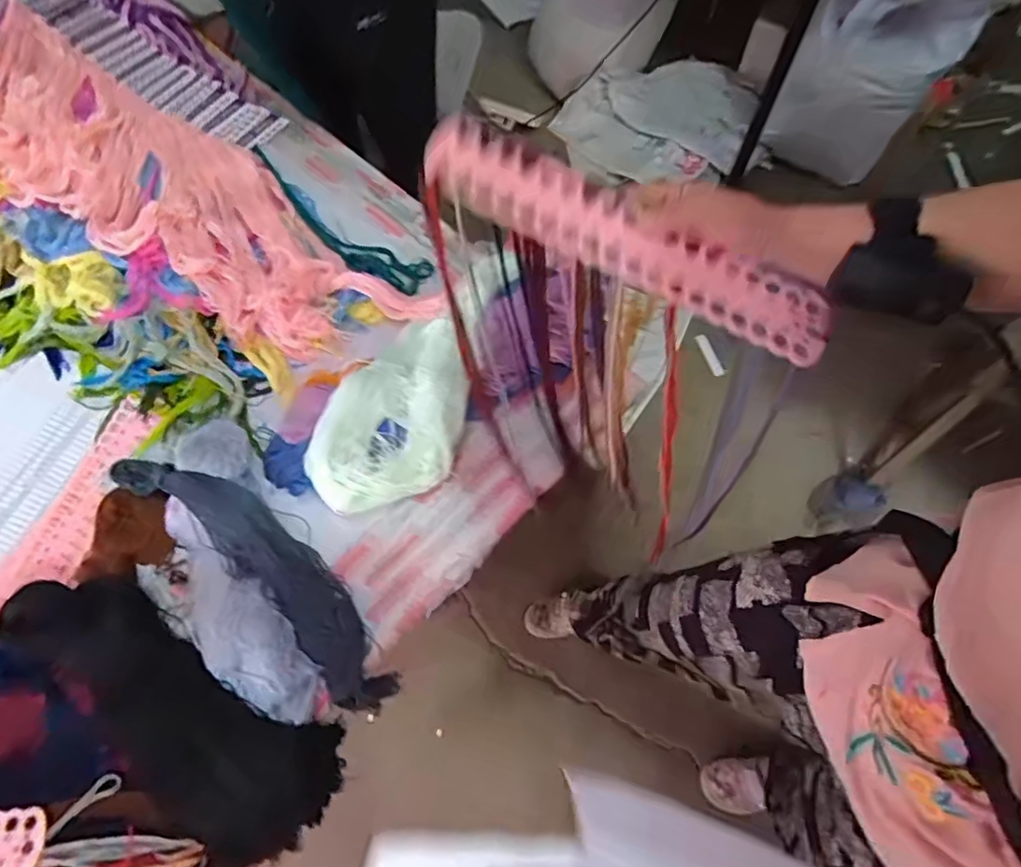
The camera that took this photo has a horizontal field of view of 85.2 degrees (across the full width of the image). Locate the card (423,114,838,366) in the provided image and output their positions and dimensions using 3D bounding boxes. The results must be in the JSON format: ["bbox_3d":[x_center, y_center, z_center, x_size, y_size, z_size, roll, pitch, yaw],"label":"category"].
[{"bbox_3d":[0.083,-0.130,0.379,0.292,0.017,0.058,25,69,-4],"label":"card"}]

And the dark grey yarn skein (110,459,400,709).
[{"bbox_3d":[-0.288,0.152,0.648,0.410,0.057,0.092,44,74,3],"label":"dark grey yarn skein"}]

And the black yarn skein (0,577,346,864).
[{"bbox_3d":[-0.348,0.287,0.580,0.373,0.081,0.146,39,73,1],"label":"black yarn skein"}]

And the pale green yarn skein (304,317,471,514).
[{"bbox_3d":[-0.139,-0.023,0.698,0.154,0.084,0.259,17,68,9],"label":"pale green yarn skein"}]

